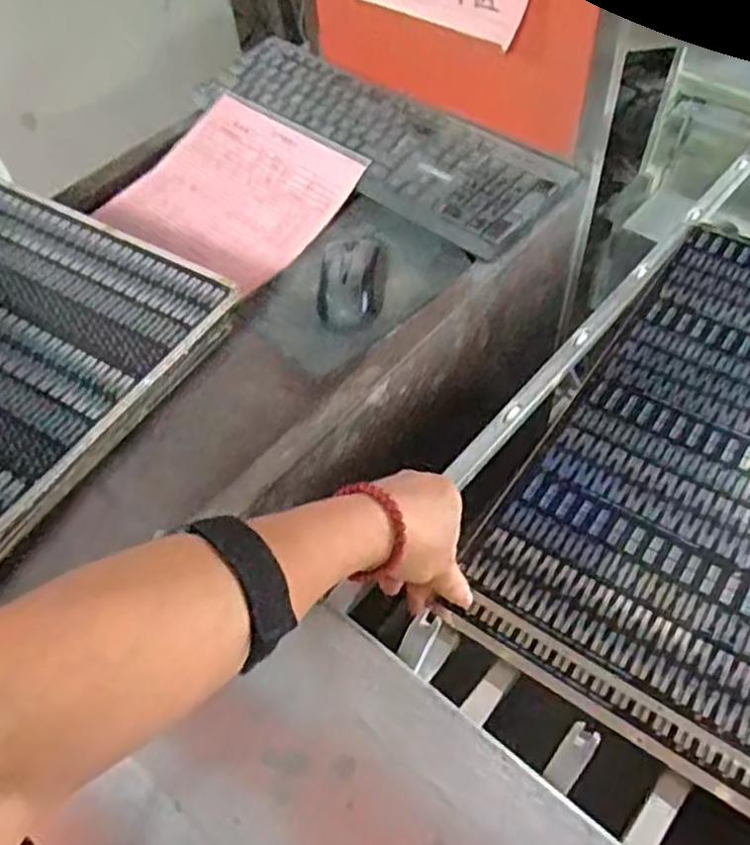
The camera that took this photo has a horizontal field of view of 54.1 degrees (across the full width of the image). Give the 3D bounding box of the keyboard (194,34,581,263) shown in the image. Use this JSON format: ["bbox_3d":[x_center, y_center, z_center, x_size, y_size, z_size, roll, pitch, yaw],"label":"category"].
[{"bbox_3d":[-0.007,-0.296,0.760,0.419,0.031,0.140,36,65,26],"label":"keyboard"}]

